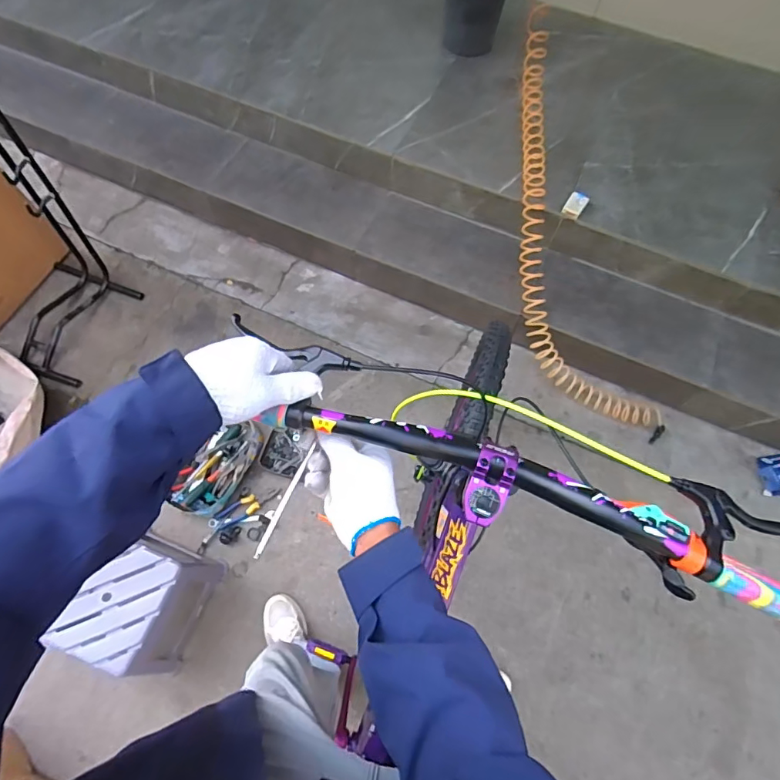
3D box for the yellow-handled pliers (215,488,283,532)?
[{"bbox_3d":[-0.408,0.336,1.389,0.189,0.017,0.058,-31,70,-15],"label":"yellow-handled pliers"}]

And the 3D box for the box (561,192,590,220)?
[{"bbox_3d":[0.588,-0.584,1.519,0.057,0.026,0.097,32,68,12],"label":"box"}]

